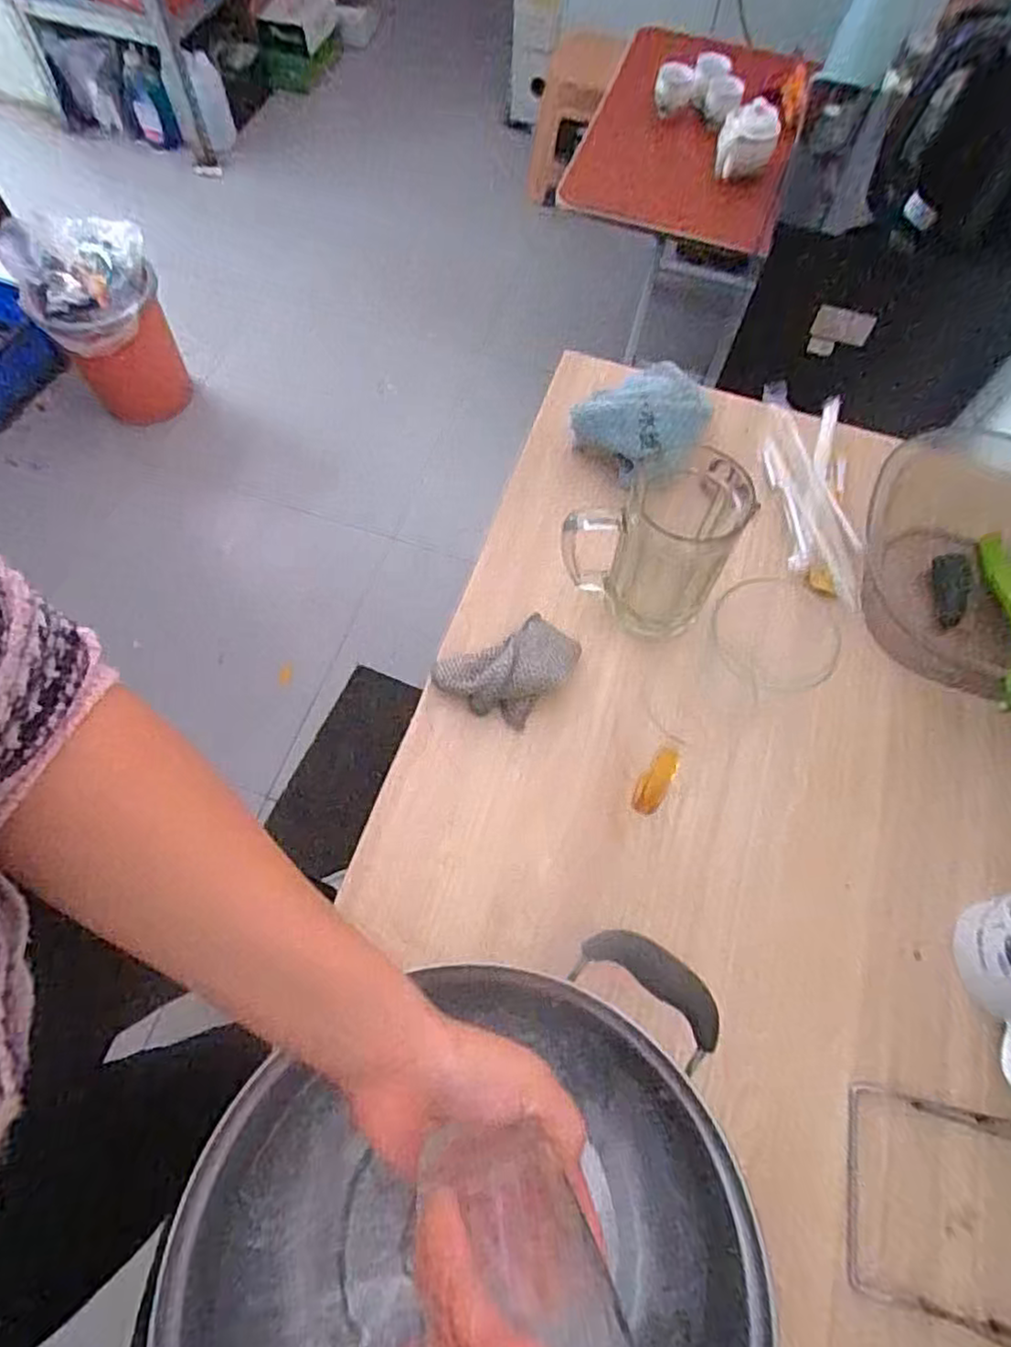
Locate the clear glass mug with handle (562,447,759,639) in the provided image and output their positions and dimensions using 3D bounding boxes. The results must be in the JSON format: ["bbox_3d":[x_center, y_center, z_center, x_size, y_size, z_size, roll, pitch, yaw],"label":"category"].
[{"bbox_3d":[0.105,-0.099,0.486,0.110,0.133,0.079,31,69,11],"label":"clear glass mug with handle"}]

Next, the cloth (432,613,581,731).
[{"bbox_3d":[0.004,-0.010,0.499,0.074,0.030,0.092,39,70,14],"label":"cloth"}]

